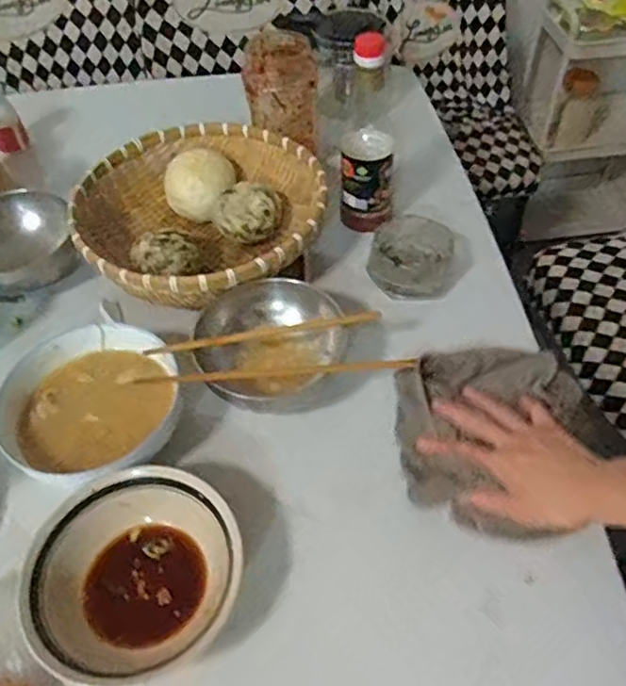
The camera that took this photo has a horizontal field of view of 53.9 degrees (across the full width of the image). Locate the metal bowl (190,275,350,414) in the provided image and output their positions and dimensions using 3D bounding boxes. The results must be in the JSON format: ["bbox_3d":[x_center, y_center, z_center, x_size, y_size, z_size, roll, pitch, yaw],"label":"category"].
[{"bbox_3d":[-0.045,0.005,0.628,0.133,0.074,0.141,-1,51,2],"label":"metal bowl"}]

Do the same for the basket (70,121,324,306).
[{"bbox_3d":[-0.137,-0.152,0.770,0.282,0.096,0.301,-1,51,2],"label":"basket"}]

